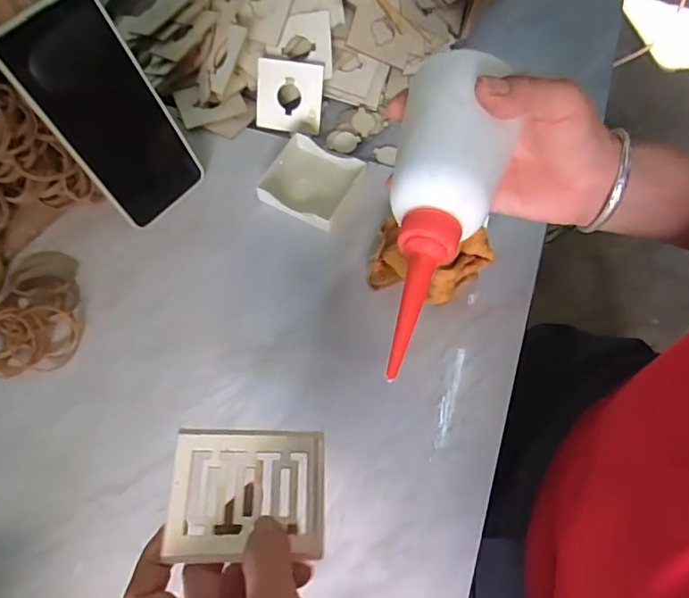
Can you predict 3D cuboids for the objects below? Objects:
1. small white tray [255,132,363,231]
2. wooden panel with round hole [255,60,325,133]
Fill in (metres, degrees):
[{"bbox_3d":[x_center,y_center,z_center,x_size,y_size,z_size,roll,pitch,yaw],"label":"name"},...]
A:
[{"bbox_3d":[-0.030,-0.106,0.468,0.075,0.014,0.075,25,69,10],"label":"small white tray"},{"bbox_3d":[-0.053,-0.192,0.496,0.063,0.062,0.005,9,26,5],"label":"wooden panel with round hole"}]

